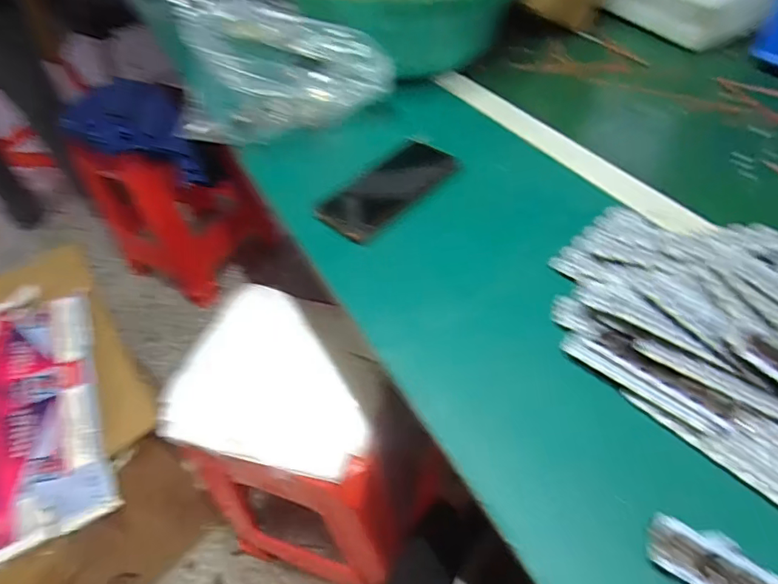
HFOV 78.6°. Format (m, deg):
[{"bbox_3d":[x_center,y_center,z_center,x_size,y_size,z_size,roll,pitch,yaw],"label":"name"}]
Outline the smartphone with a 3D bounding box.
[{"bbox_3d":[0.002,-0.116,0.528,0.078,0.007,0.164,34,60,29],"label":"smartphone"}]

